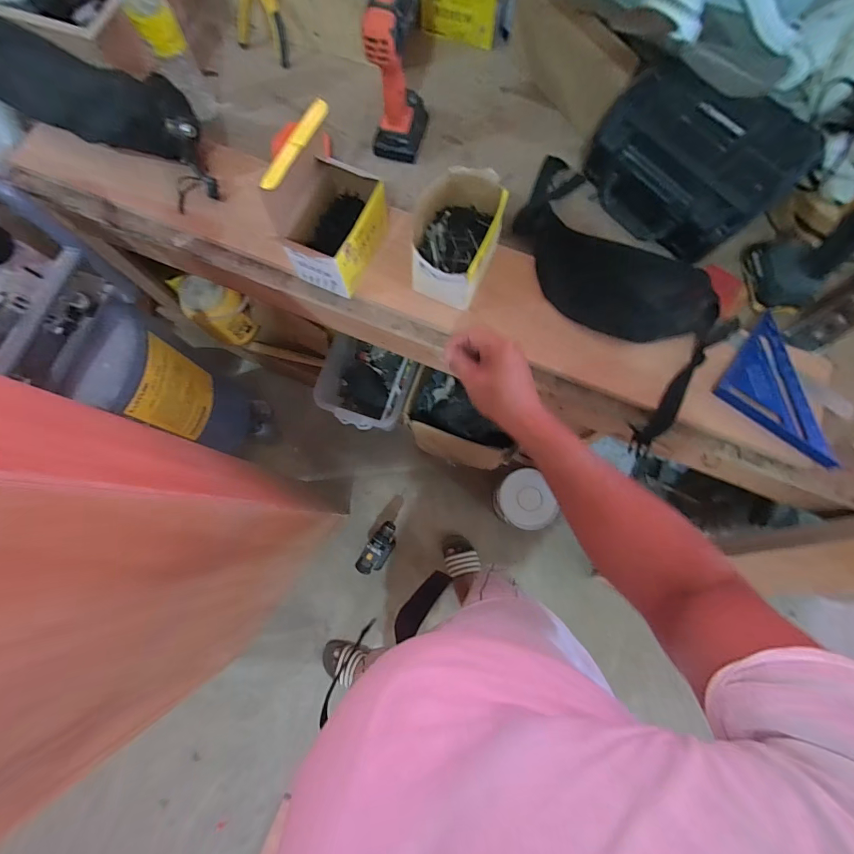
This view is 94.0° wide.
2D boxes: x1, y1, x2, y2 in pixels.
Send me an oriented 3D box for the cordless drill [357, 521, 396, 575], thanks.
[{"bbox_3d":[-0.150,0.383,1.260,0.066,0.216,0.182,31,78,7],"label":"cordless drill"}]

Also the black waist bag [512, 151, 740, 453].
[{"bbox_3d":[0.306,-0.228,0.638,0.204,0.067,0.484,-29,80,7],"label":"black waist bag"}]

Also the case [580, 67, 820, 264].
[{"bbox_3d":[0.401,-0.401,0.611,0.279,0.125,0.194,41,79,9],"label":"case"}]

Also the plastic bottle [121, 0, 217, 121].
[{"bbox_3d":[-0.405,-0.597,0.625,0.059,0.196,0.053,-25,77,-6],"label":"plastic bottle"}]

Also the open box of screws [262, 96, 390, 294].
[{"bbox_3d":[-0.133,-0.311,0.557,0.100,0.186,0.160,24,77,6],"label":"open box of screws"}]

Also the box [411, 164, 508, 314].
[{"bbox_3d":[0.037,-0.275,0.590,0.120,0.099,0.168,24,77,5],"label":"box"}]

